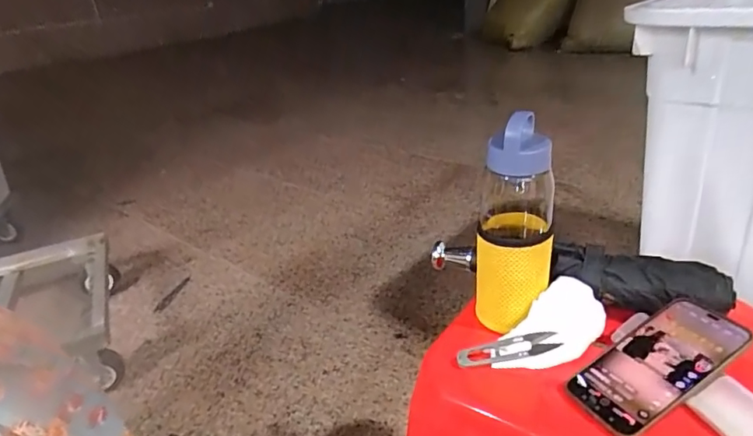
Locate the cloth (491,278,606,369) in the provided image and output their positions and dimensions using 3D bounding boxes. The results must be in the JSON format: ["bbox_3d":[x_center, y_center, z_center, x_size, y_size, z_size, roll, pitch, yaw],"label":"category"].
[{"bbox_3d":[0.182,0.113,0.525,0.127,0.053,0.053,-18,28,-24],"label":"cloth"}]

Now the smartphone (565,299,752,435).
[{"bbox_3d":[0.257,0.135,0.466,0.159,0.011,0.080,-31,32,-10],"label":"smartphone"}]

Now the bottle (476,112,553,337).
[{"bbox_3d":[0.144,0.004,0.542,0.074,0.229,0.088,0,26,12],"label":"bottle"}]

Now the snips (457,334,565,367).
[{"bbox_3d":[0.134,0.134,0.521,0.103,0.008,0.023,-12,57,6],"label":"snips"}]

